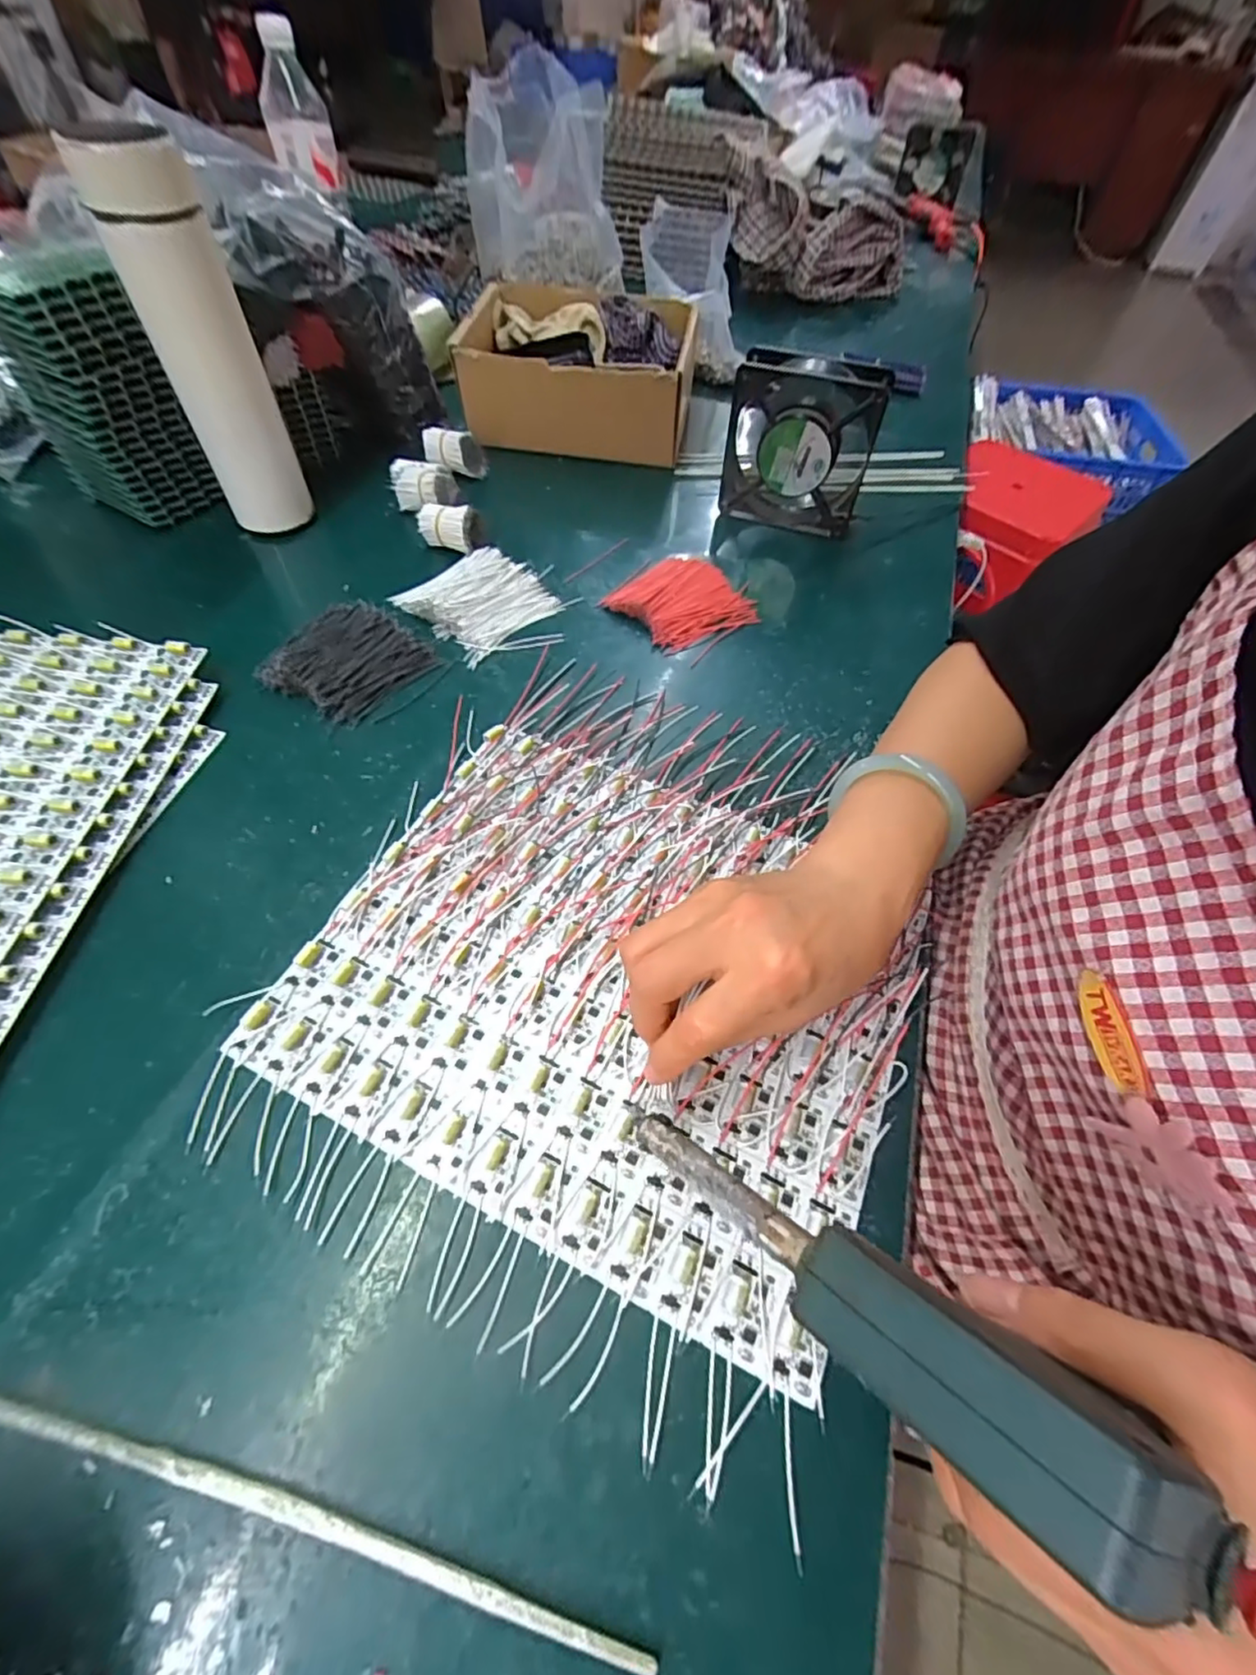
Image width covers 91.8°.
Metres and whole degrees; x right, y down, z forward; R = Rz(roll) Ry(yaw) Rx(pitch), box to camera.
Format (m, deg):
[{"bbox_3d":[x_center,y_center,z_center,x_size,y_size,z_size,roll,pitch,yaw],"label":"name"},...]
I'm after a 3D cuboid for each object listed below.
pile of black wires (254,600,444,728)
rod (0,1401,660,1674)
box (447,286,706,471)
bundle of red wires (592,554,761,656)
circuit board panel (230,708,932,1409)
[{"bbox_3d":[-0.196,-0.126,0.430,0.086,0.022,0.095,29,60,16],"label":"pile of black wires"},{"bbox_3d":[-0.128,0.223,0.203,0.276,0.008,0.009,13,57,6],"label":"rod"},{"bbox_3d":[-0.046,-0.466,0.614,0.213,0.088,0.185,7,55,0],"label":"box"},{"bbox_3d":[0.043,-0.191,0.488,0.098,0.014,0.099,-37,65,-24],"label":"bundle of red wires"},{"bbox_3d":[-0.009,0.066,0.315,0.286,0.009,0.238,23,58,12],"label":"circuit board panel"}]

